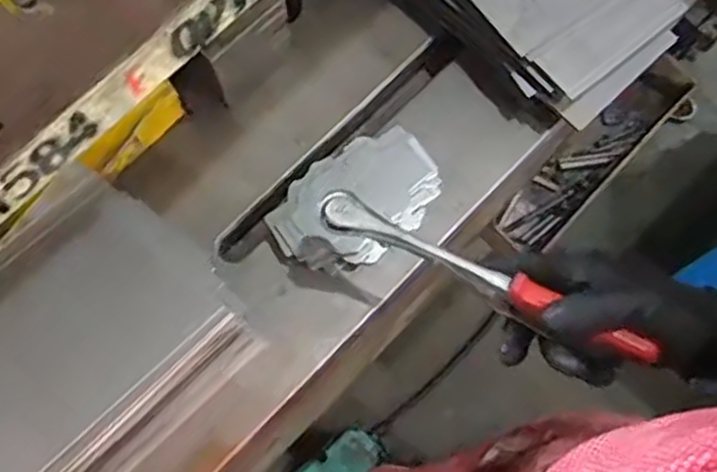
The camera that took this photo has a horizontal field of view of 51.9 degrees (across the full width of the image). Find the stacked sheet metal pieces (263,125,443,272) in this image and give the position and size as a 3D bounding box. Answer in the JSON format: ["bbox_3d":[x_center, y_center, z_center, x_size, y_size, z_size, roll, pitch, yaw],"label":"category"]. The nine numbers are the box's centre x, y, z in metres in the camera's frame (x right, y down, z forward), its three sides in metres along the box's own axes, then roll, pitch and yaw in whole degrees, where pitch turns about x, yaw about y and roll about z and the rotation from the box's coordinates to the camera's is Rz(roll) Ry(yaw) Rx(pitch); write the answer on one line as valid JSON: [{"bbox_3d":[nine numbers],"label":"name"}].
[{"bbox_3d":[-0.001,-0.029,0.566,0.136,0.035,0.085,-38,76,-10],"label":"stacked sheet metal pieces"}]

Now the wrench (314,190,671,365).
[{"bbox_3d":[0.074,0.026,0.453,0.215,0.022,0.023,26,75,11],"label":"wrench"}]

